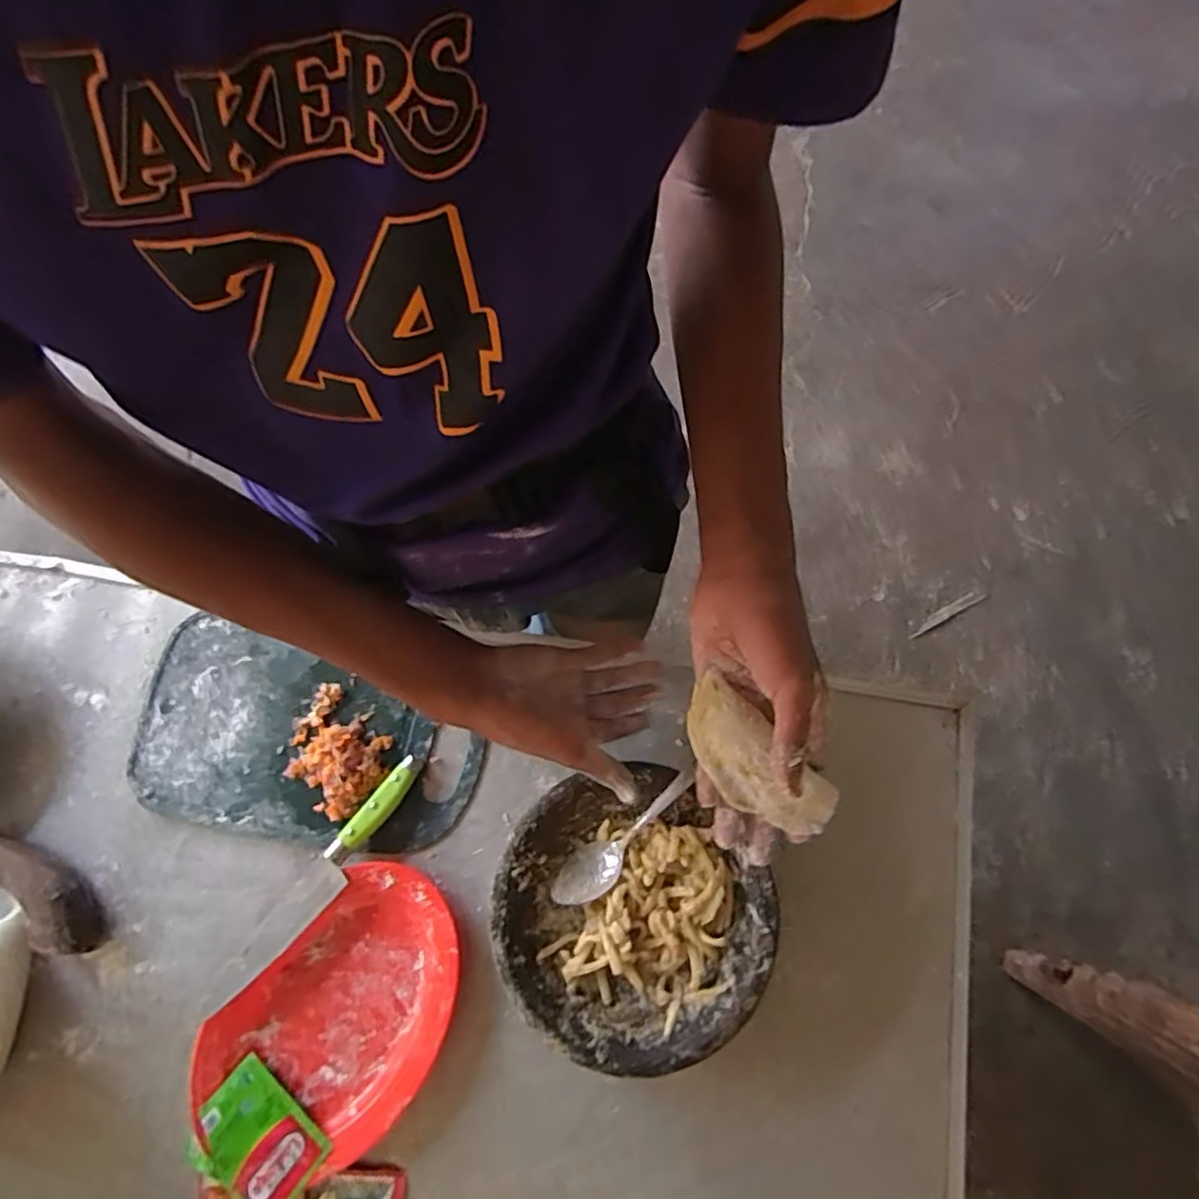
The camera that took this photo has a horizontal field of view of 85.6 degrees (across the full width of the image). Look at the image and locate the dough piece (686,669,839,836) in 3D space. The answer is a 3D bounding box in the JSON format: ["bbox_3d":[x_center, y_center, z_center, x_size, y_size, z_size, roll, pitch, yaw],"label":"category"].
[{"bbox_3d":[0.089,0.094,0.374,0.046,0.017,0.105,-40,86,-10],"label":"dough piece"}]

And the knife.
[{"bbox_3d":[-0.228,0.229,0.522,0.035,0.025,0.231,40,78,11],"label":"knife"}]

